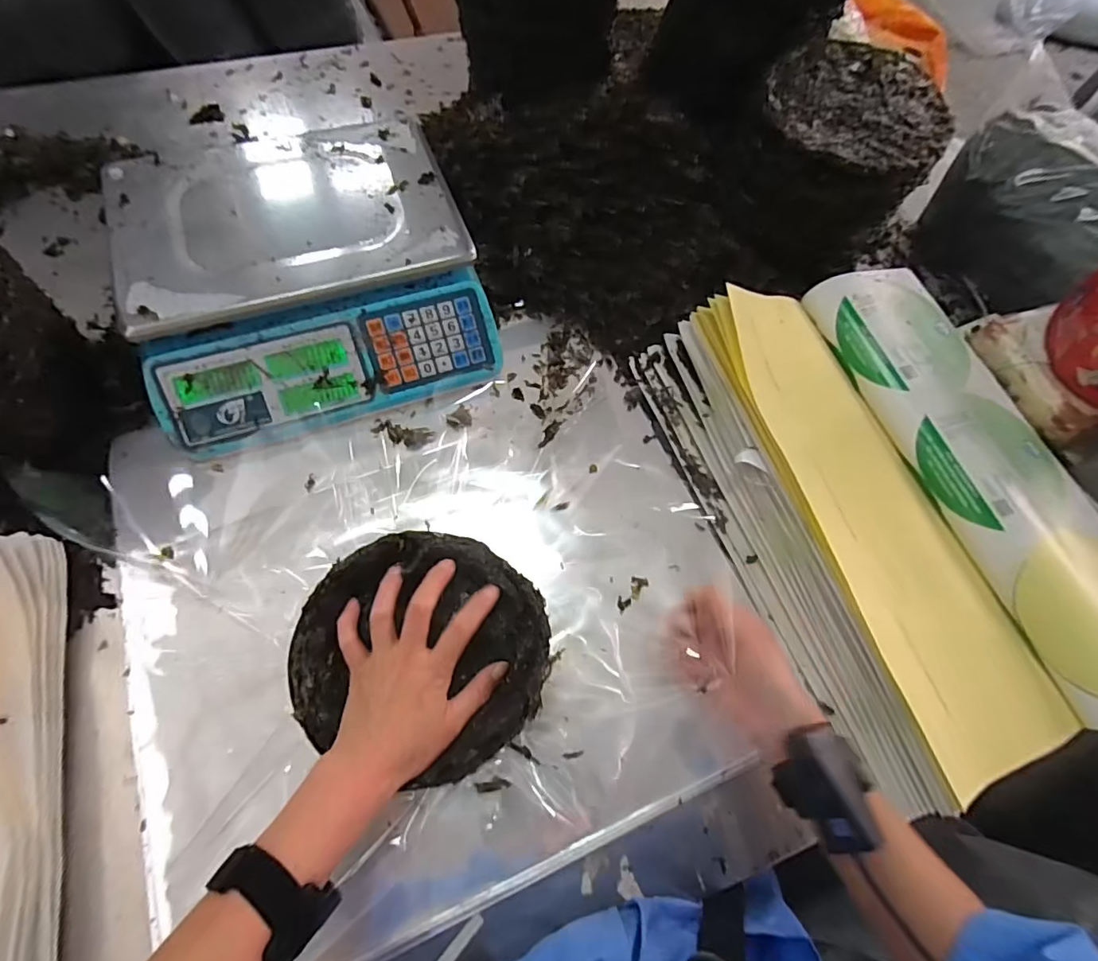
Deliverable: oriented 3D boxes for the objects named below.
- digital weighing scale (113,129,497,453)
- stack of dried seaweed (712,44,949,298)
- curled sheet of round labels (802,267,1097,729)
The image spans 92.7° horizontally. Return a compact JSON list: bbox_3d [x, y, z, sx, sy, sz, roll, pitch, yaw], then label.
[{"bbox_3d":[-0.244,-0.206,0.543,0.319,0.101,0.308,-19,67,-12],"label":"digital weighing scale"},{"bbox_3d":[0.307,-0.355,0.597,0.185,0.152,0.206,9,66,0],"label":"stack of dried seaweed"},{"bbox_3d":[0.455,-0.026,0.534,0.161,0.052,0.480,-19,67,-12],"label":"curled sheet of round labels"}]

